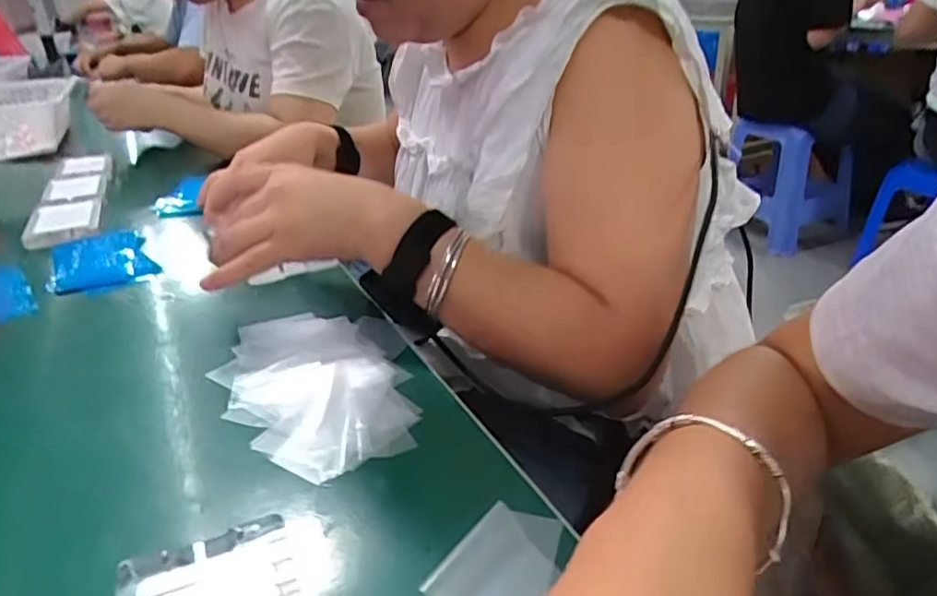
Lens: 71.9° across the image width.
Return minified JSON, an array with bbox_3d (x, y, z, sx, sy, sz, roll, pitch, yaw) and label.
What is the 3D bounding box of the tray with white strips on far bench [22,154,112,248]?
[{"bbox_3d":[-0.466,-0.124,0.767,0.065,0.022,0.320,-12,28,-20],"label":"tray with white strips on far bench"}]

